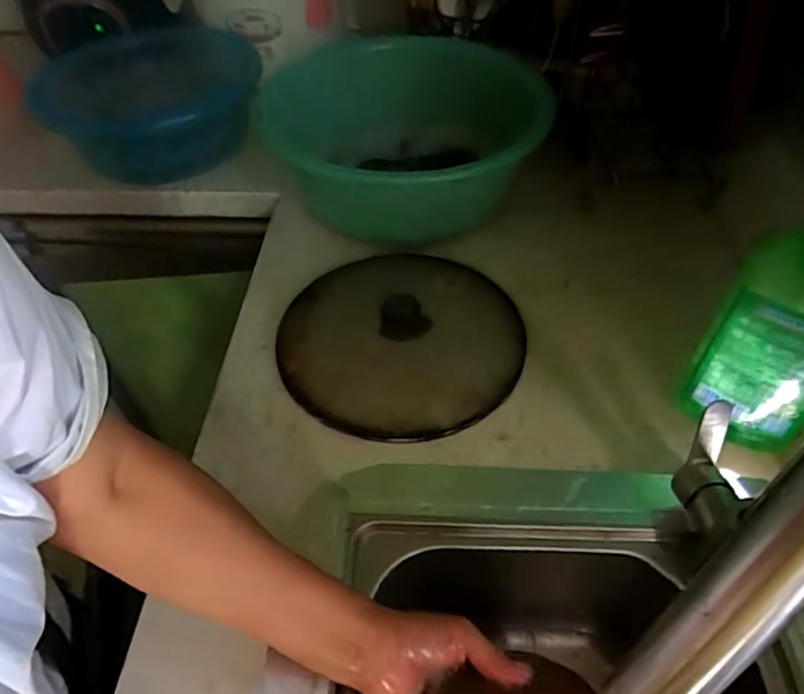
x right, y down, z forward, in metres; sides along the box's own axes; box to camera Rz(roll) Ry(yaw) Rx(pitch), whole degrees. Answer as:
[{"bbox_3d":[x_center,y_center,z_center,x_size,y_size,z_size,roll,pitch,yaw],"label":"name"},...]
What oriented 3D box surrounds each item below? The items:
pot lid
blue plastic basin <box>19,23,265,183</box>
[{"bbox_3d":[0.001,-0.020,0.603,0.243,0.042,0.242,-1,49,1],"label":"pot lid"},{"bbox_3d":[-0.362,-0.370,0.860,0.300,0.096,0.292,-1,49,1],"label":"blue plastic basin"}]

